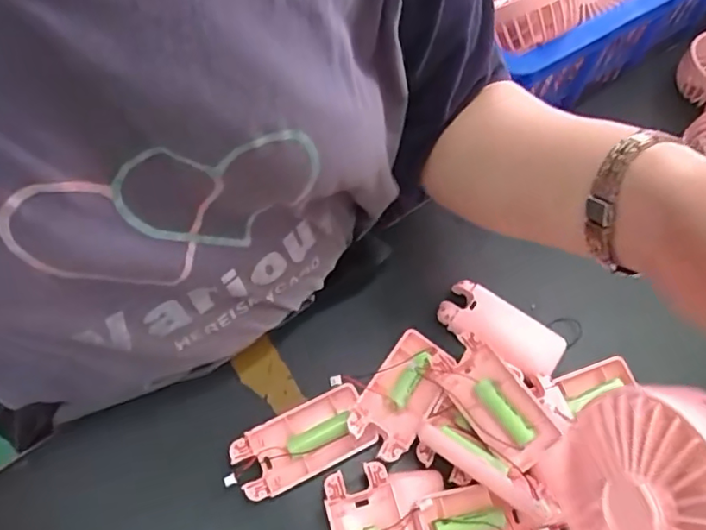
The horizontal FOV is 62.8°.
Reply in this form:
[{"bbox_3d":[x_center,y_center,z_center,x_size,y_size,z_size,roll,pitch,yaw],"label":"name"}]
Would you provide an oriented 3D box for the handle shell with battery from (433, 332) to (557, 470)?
[{"bbox_3d":[0.096,0.093,0.399,0.041,0.019,0.091,-29,66,-18],"label":"handle shell with battery"}]

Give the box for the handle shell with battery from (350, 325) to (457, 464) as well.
[{"bbox_3d":[0.036,0.088,0.404,0.043,0.015,0.091,30,63,13],"label":"handle shell with battery"}]

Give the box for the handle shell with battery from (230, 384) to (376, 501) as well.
[{"bbox_3d":[-0.034,0.119,0.394,0.092,0.016,0.046,-23,64,-16],"label":"handle shell with battery"}]

